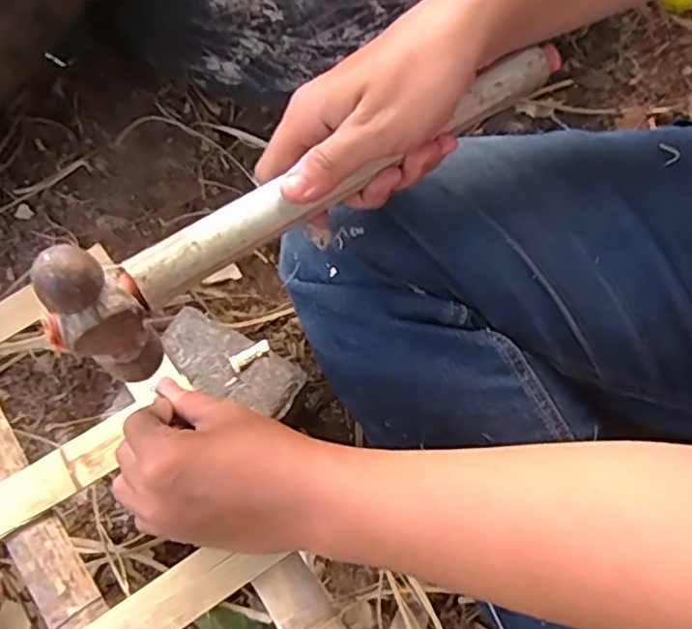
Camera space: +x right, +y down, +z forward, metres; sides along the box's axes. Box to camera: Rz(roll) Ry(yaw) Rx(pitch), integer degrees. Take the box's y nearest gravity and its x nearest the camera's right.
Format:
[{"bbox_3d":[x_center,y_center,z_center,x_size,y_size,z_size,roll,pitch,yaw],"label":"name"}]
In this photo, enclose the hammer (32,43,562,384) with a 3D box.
[{"bbox_3d":[-0.007,-0.065,0.330,0.292,0.088,0.027,-33,70,-16],"label":"hammer"}]

